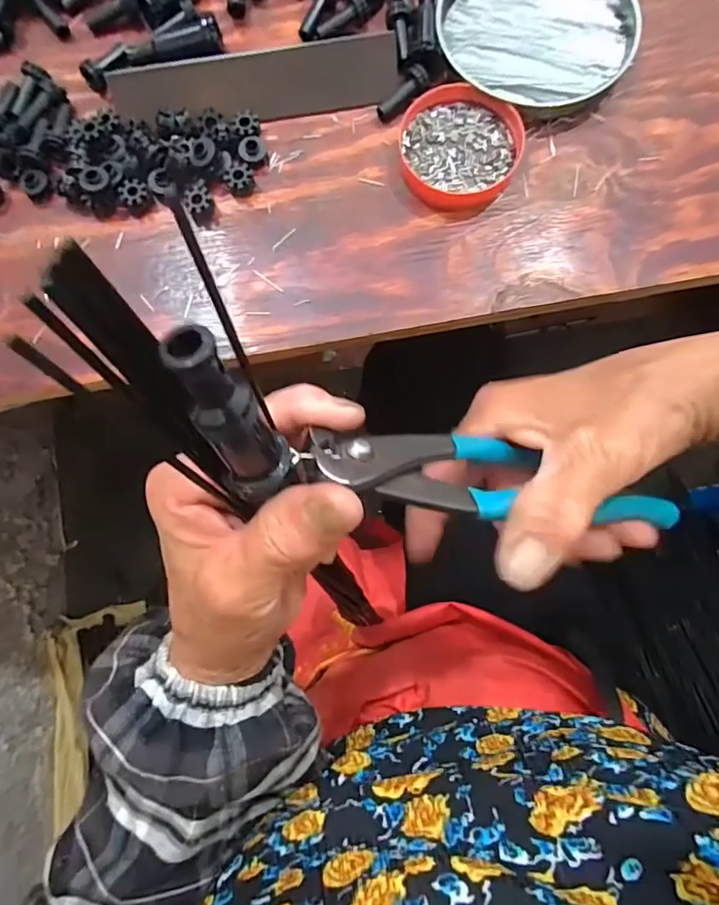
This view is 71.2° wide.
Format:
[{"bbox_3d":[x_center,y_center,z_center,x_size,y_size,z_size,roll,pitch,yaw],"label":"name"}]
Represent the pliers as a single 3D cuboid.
[{"bbox_3d":[0.063,0.011,0.203,0.172,0.027,0.030,9,83,-22],"label":"pliers"}]

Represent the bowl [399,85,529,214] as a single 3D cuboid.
[{"bbox_3d":[0.064,-0.202,0.333,0.080,0.013,0.078,0,83,1],"label":"bowl"}]

